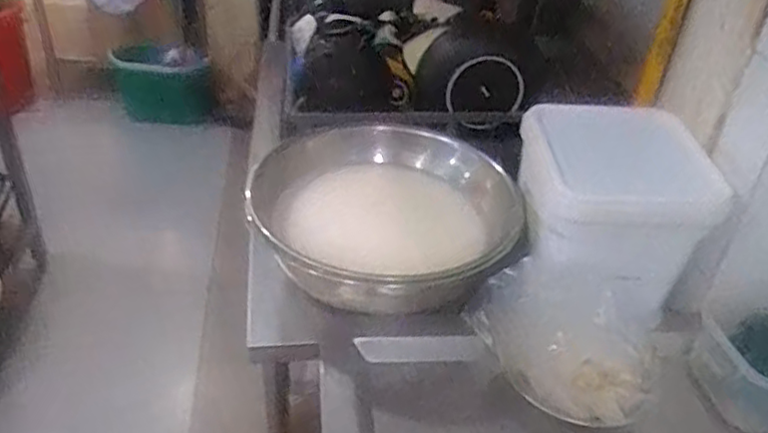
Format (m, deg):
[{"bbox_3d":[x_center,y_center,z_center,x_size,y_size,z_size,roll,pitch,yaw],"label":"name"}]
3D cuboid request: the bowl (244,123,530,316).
[{"bbox_3d":[0.001,-0.001,0.999,0.351,0.113,0.386,3,36,-3],"label":"bowl"}]

